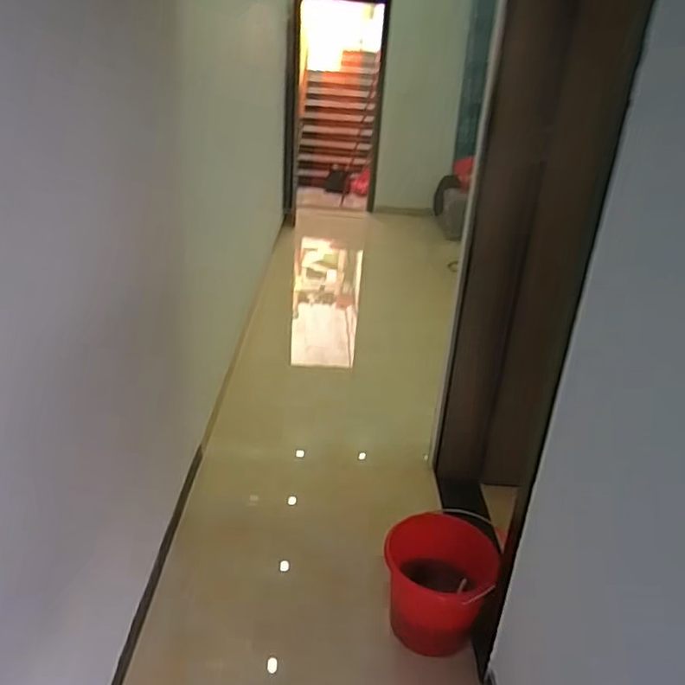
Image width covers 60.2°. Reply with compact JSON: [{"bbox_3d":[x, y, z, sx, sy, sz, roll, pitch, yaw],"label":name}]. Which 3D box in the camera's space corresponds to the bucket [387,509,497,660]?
[{"bbox_3d":[0.281,0.677,1.714,0.297,0.254,0.339,8,27,4],"label":"bucket"}]

